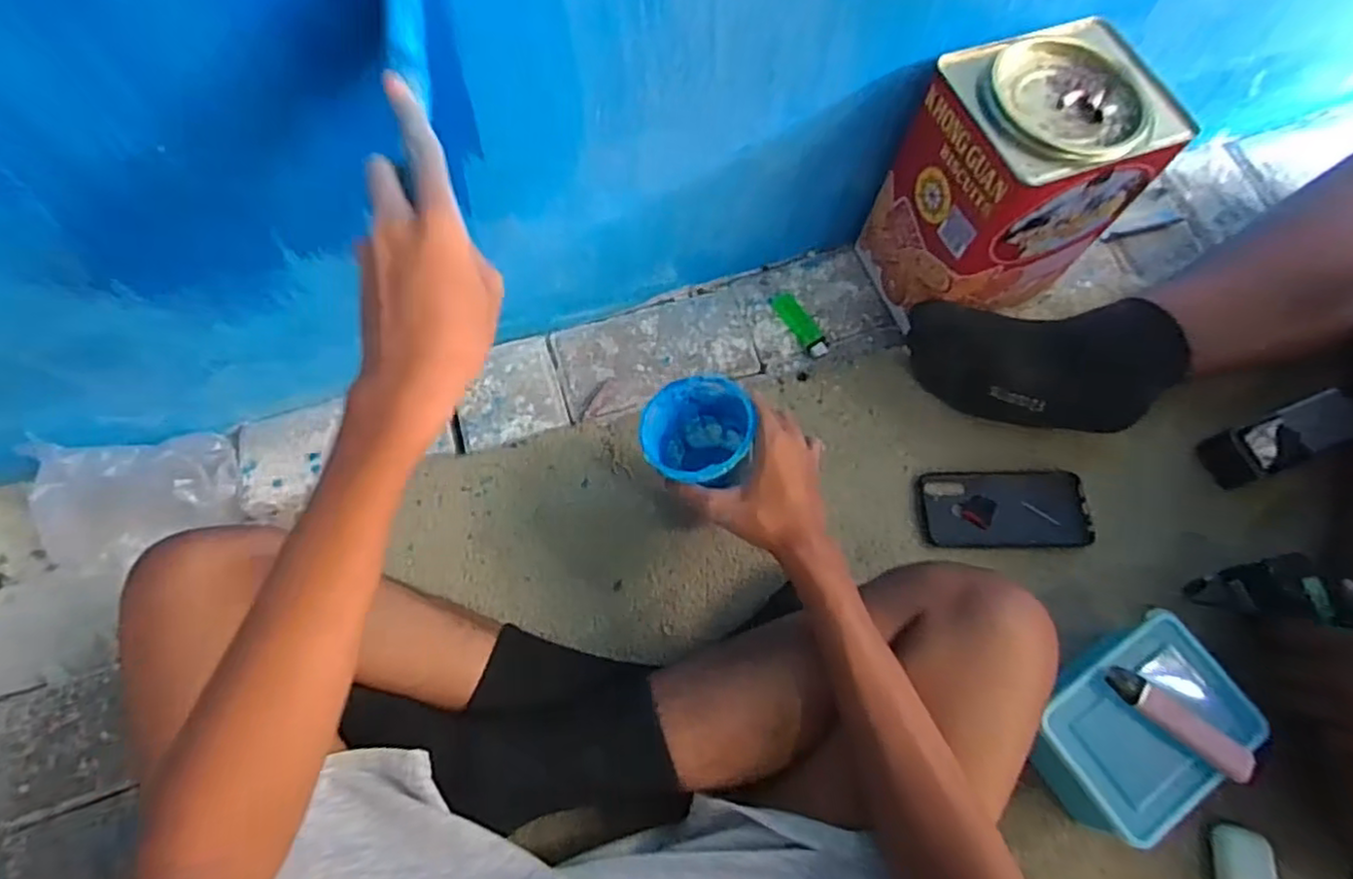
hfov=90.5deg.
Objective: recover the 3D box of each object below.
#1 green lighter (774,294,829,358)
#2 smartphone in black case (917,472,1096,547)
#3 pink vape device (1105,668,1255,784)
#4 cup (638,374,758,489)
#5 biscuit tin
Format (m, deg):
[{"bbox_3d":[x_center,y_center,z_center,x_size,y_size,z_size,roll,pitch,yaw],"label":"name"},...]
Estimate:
[{"bbox_3d":[0.135,-0.124,0.726,0.025,0.010,0.083,-28,72,-12],"label":"green lighter"},{"bbox_3d":[0.321,0.067,0.654,0.161,0.015,0.072,0,69,-2],"label":"smartphone in black case"},{"bbox_3d":[0.388,0.217,0.516,0.112,0.013,0.025,36,72,12],"label":"pink vape device"},{"bbox_3d":[0.029,0.012,0.580,0.096,0.110,0.096,-7,59,12],"label":"cup"},{"bbox_3d":[0.310,-0.232,0.648,0.194,0.239,0.150,-20,71,-9],"label":"biscuit tin"}]

